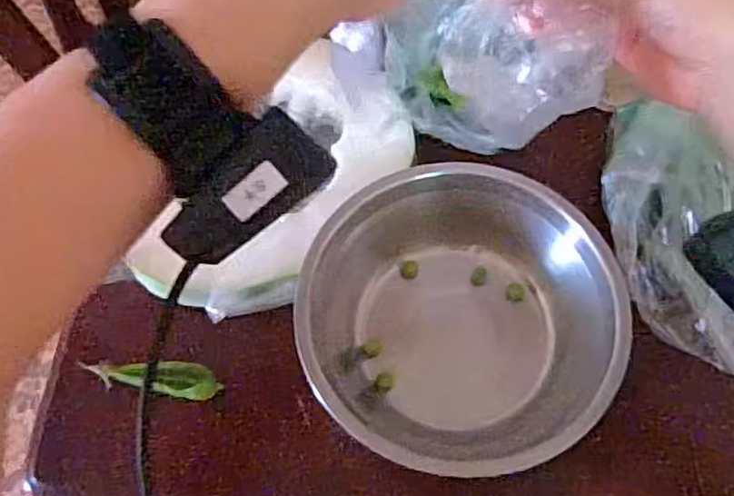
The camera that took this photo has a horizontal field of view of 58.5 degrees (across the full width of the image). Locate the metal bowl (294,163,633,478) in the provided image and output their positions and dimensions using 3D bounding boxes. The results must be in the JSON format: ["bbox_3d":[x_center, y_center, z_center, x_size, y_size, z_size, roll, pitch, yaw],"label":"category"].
[{"bbox_3d":[0.062,0.045,0.420,0.186,0.071,0.176,-1,64,2],"label":"metal bowl"}]

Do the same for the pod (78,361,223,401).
[{"bbox_3d":[-0.139,0.084,0.426,0.083,0.014,0.023,3,64,4],"label":"pod"}]

